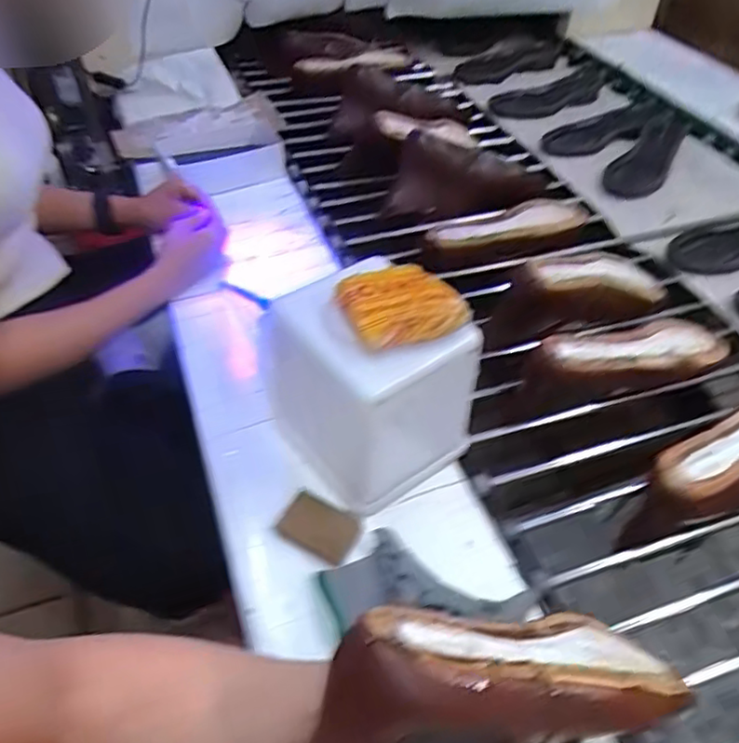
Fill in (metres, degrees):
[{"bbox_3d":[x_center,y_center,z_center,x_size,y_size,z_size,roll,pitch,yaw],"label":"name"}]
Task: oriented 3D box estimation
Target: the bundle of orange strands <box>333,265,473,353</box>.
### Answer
[{"bbox_3d":[0.026,-0.058,0.522,0.089,0.026,0.077,-17,49,-17],"label":"bundle of orange strands"}]

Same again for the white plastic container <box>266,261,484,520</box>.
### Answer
[{"bbox_3d":[-0.002,0.005,0.584,0.135,0.183,0.157,-28,53,-26],"label":"white plastic container"}]

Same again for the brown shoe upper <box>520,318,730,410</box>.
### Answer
[{"bbox_3d":[0.306,-0.009,0.731,0.257,0.078,0.081,-14,48,-15],"label":"brown shoe upper"}]

